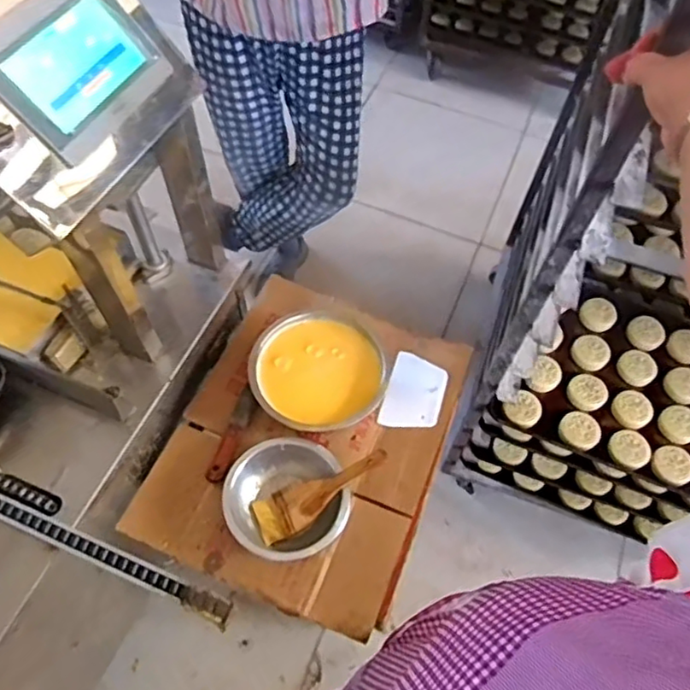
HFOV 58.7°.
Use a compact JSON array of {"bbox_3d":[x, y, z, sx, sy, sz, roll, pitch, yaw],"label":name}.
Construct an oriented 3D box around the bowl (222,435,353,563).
[{"bbox_3d":[-0.085,0.230,0.925,0.182,0.058,0.184,0,58,-1],"label":"bowl"}]

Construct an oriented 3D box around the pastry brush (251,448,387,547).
[{"bbox_3d":[-0.036,0.222,0.935,0.217,0.019,0.070,-31,62,0],"label":"pastry brush"}]

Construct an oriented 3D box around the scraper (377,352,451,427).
[{"bbox_3d":[0.123,0.084,1.075,0.097,0.009,0.149,17,58,6],"label":"scraper"}]

